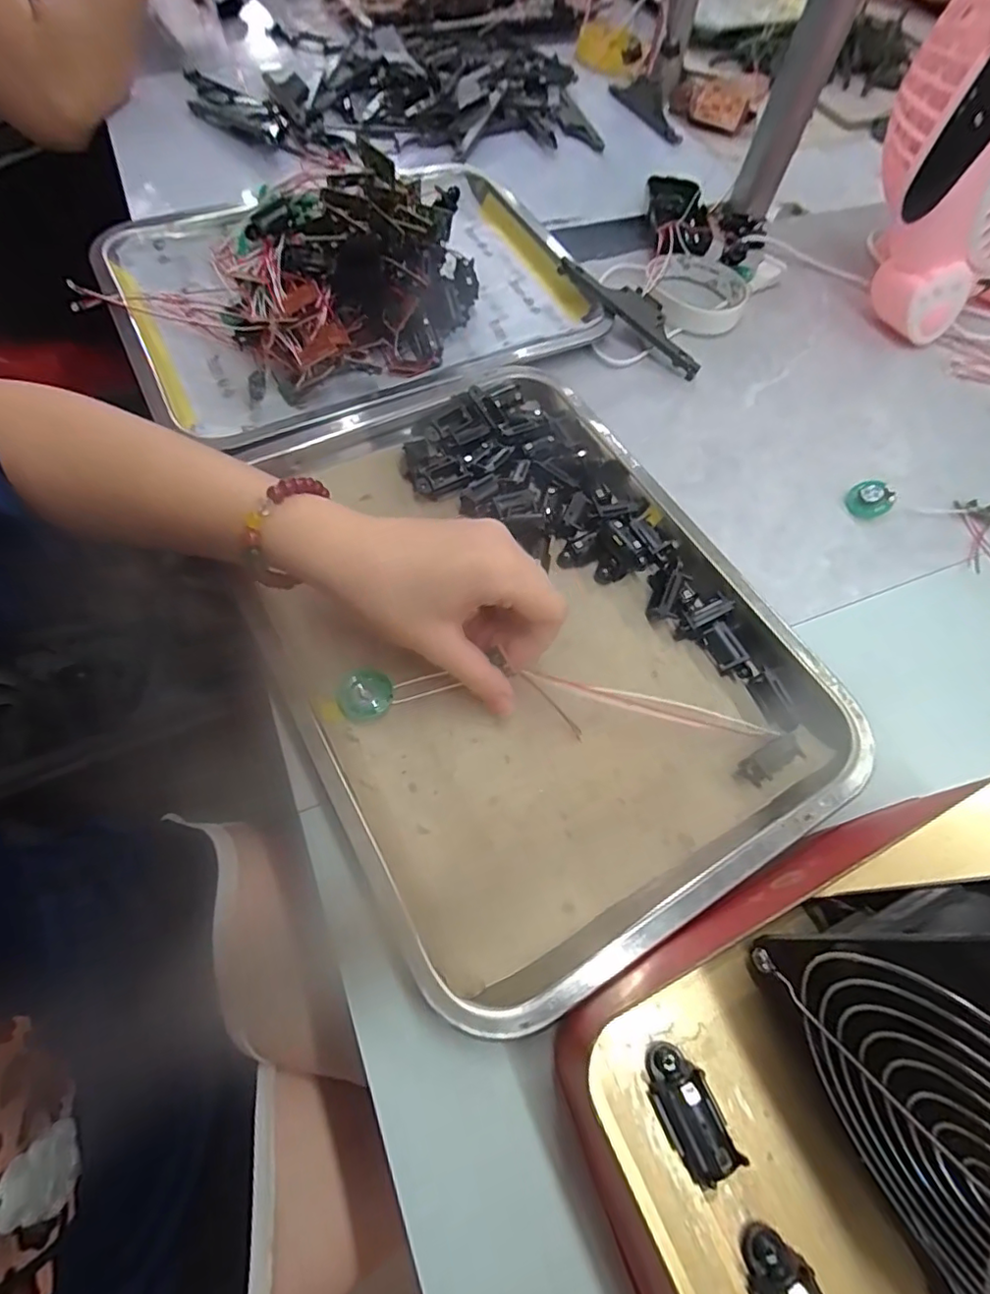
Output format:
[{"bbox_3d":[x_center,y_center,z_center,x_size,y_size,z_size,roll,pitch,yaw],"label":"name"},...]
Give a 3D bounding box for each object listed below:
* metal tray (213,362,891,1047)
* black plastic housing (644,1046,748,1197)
[{"bbox_3d":[0.012,-0.020,0.328,0.264,0.029,0.349,-27,68,-17],"label":"metal tray"},{"bbox_3d":[0.061,0.148,0.181,0.016,0.014,0.034,-25,67,-16],"label":"black plastic housing"}]

